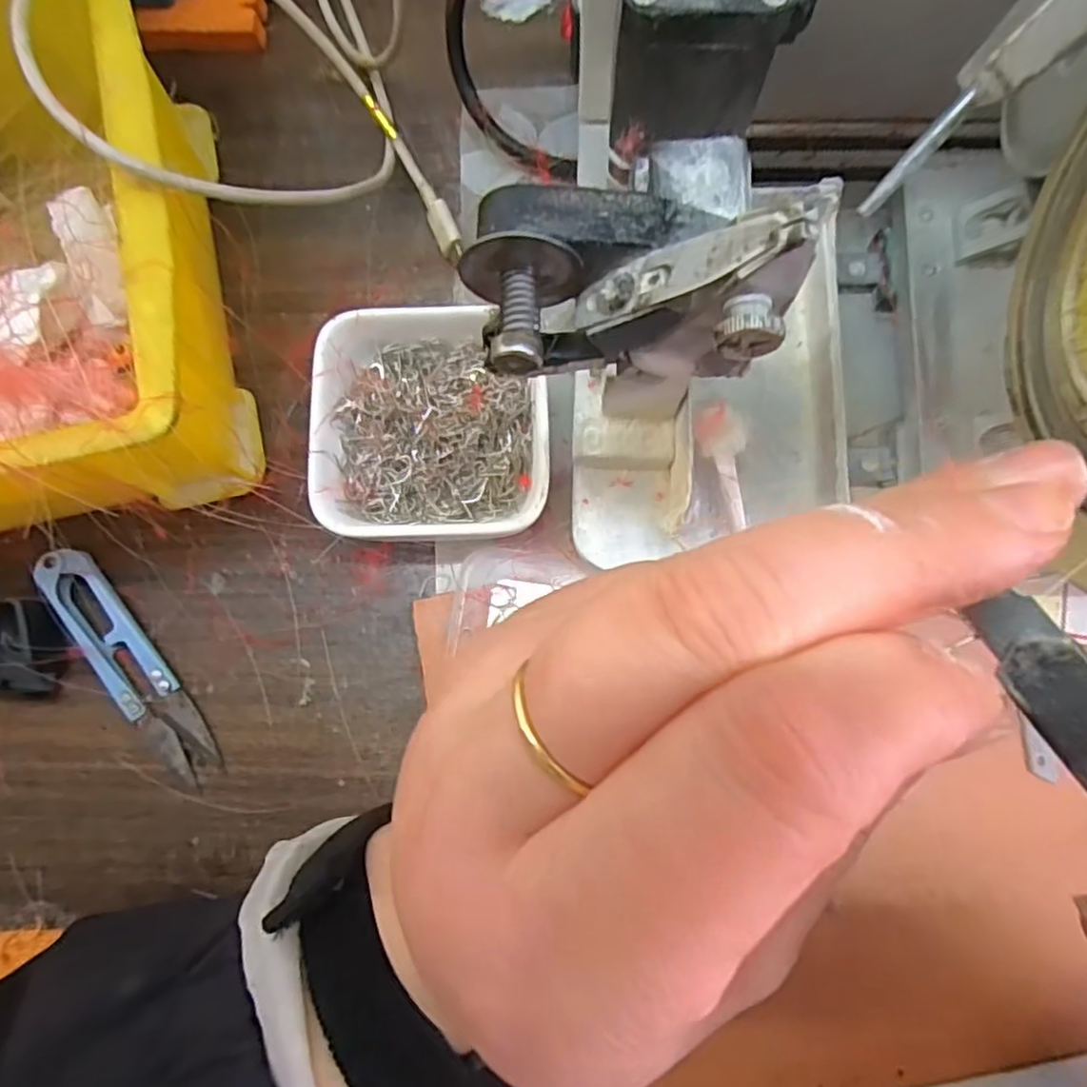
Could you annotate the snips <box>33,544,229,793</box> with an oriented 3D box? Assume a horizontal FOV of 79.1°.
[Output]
[{"bbox_3d":[-0.153,0.044,0.242,0.021,0.010,0.100,-38,82,-4],"label":"snips"}]

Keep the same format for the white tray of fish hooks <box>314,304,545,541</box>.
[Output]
[{"bbox_3d":[-0.039,-0.041,0.241,0.080,0.032,0.081,-3,81,2],"label":"white tray of fish hooks"}]

